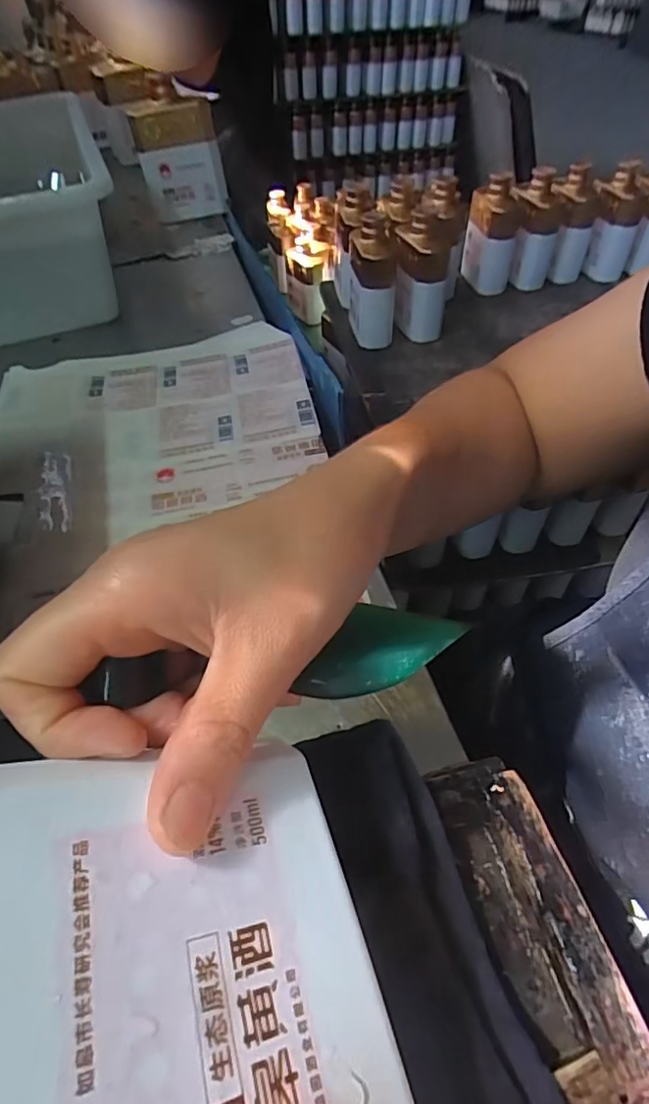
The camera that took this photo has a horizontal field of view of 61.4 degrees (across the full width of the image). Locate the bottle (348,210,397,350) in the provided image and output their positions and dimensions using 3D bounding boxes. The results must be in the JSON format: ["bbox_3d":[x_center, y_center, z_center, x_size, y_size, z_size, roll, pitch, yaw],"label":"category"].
[{"bbox_3d":[0.072,-0.393,0.799,0.066,0.161,0.080,-3,49,-1],"label":"bottle"}]

